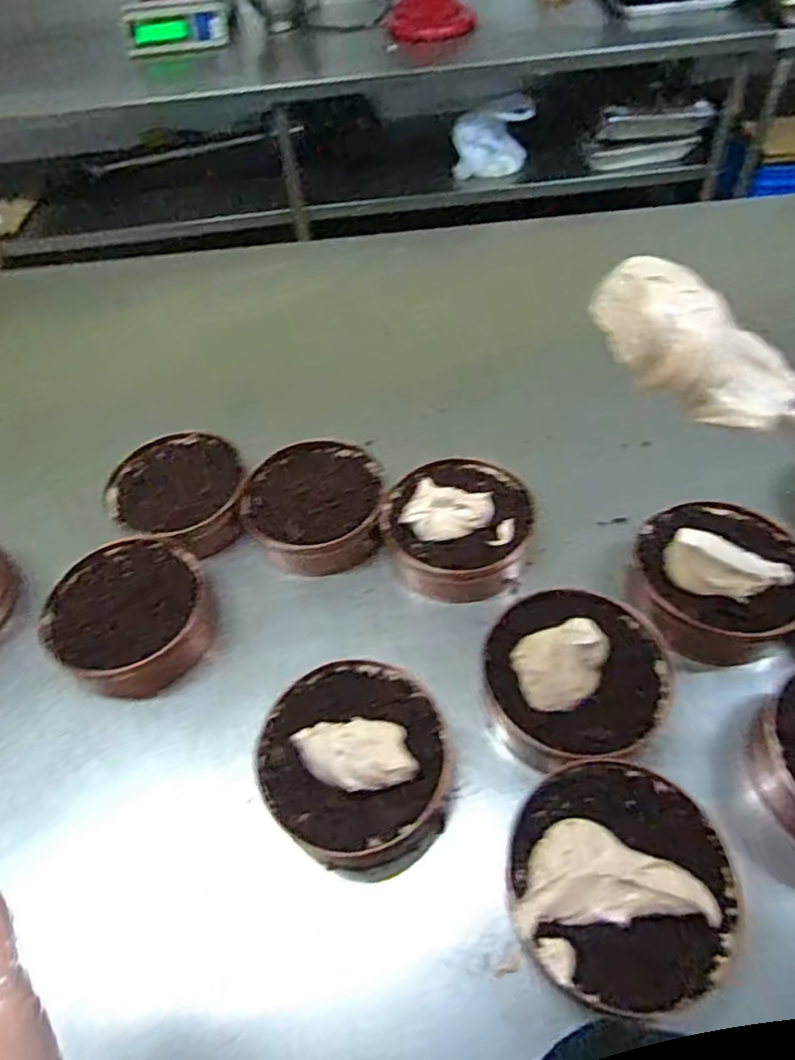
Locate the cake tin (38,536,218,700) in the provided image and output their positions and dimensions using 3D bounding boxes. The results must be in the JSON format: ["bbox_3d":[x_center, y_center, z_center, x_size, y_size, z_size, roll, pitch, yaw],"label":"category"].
[{"bbox_3d":[-0.256,0.080,0.635,0.144,0.051,0.156,-2,52,3],"label":"cake tin"}]

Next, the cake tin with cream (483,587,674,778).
[{"bbox_3d":[0.147,0.116,0.542,0.150,0.057,0.144,-2,52,3],"label":"cake tin with cream"}]

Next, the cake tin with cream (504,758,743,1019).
[{"bbox_3d":[0.151,0.241,0.453,0.145,0.053,0.148,-2,52,3],"label":"cake tin with cream"}]

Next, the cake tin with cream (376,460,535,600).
[{"bbox_3d":[0.060,-0.008,0.668,0.148,0.061,0.145,-2,52,3],"label":"cake tin with cream"}]

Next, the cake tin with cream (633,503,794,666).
[{"bbox_3d":[0.293,0.034,0.594,0.151,0.058,0.157,-10,52,-3],"label":"cake tin with cream"}]

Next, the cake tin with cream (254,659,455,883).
[{"bbox_3d":[-0.032,0.178,0.515,0.152,0.078,0.141,-2,52,3],"label":"cake tin with cream"}]

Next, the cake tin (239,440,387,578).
[{"bbox_3d":[-0.087,-0.023,0.705,0.146,0.049,0.151,-2,52,3],"label":"cake tin"}]

